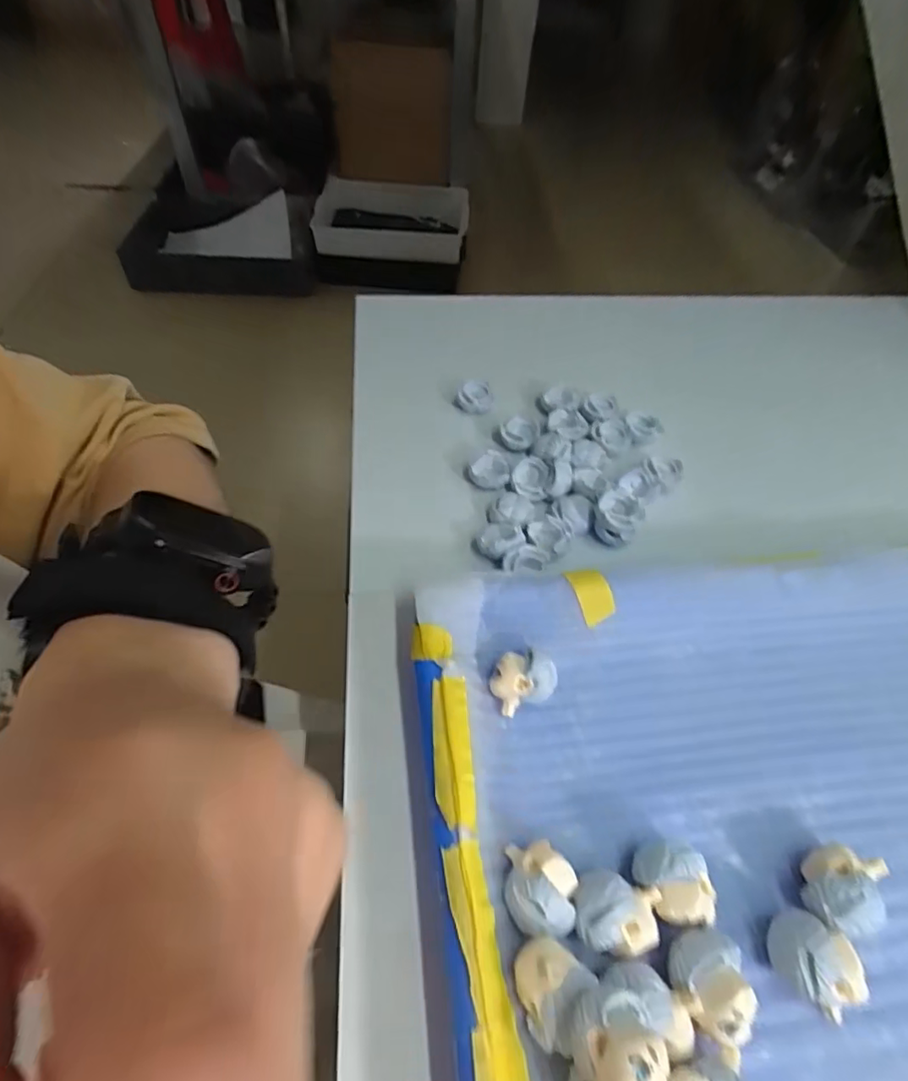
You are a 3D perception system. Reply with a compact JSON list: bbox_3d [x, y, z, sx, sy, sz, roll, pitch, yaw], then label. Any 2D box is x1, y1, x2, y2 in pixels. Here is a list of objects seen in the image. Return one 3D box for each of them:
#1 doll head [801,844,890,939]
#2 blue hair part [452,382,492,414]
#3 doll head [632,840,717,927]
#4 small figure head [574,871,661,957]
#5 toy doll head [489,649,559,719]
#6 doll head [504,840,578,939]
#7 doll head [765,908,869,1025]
[{"bbox_3d":[0.134,0.122,0.195,0.022,0.022,0.026,23,54,15],"label":"doll head"},{"bbox_3d":[0.013,-0.092,0.362,0.024,0.013,0.023,7,52,3],"label":"blue hair part"},{"bbox_3d":[0.076,0.119,0.194,0.026,0.024,0.022,8,52,4],"label":"doll head"},{"bbox_3d":[0.054,0.126,0.188,0.027,0.022,0.021,14,53,9],"label":"small figure head"},{"bbox_3d":[0.029,0.059,0.239,0.026,0.022,0.020,-16,54,-14],"label":"toy doll head"},{"bbox_3d":[0.029,0.119,0.191,0.023,0.023,0.026,9,52,5],"label":"doll head"},{"bbox_3d":[0.117,0.138,0.184,0.027,0.021,0.023,17,53,11],"label":"doll head"}]

